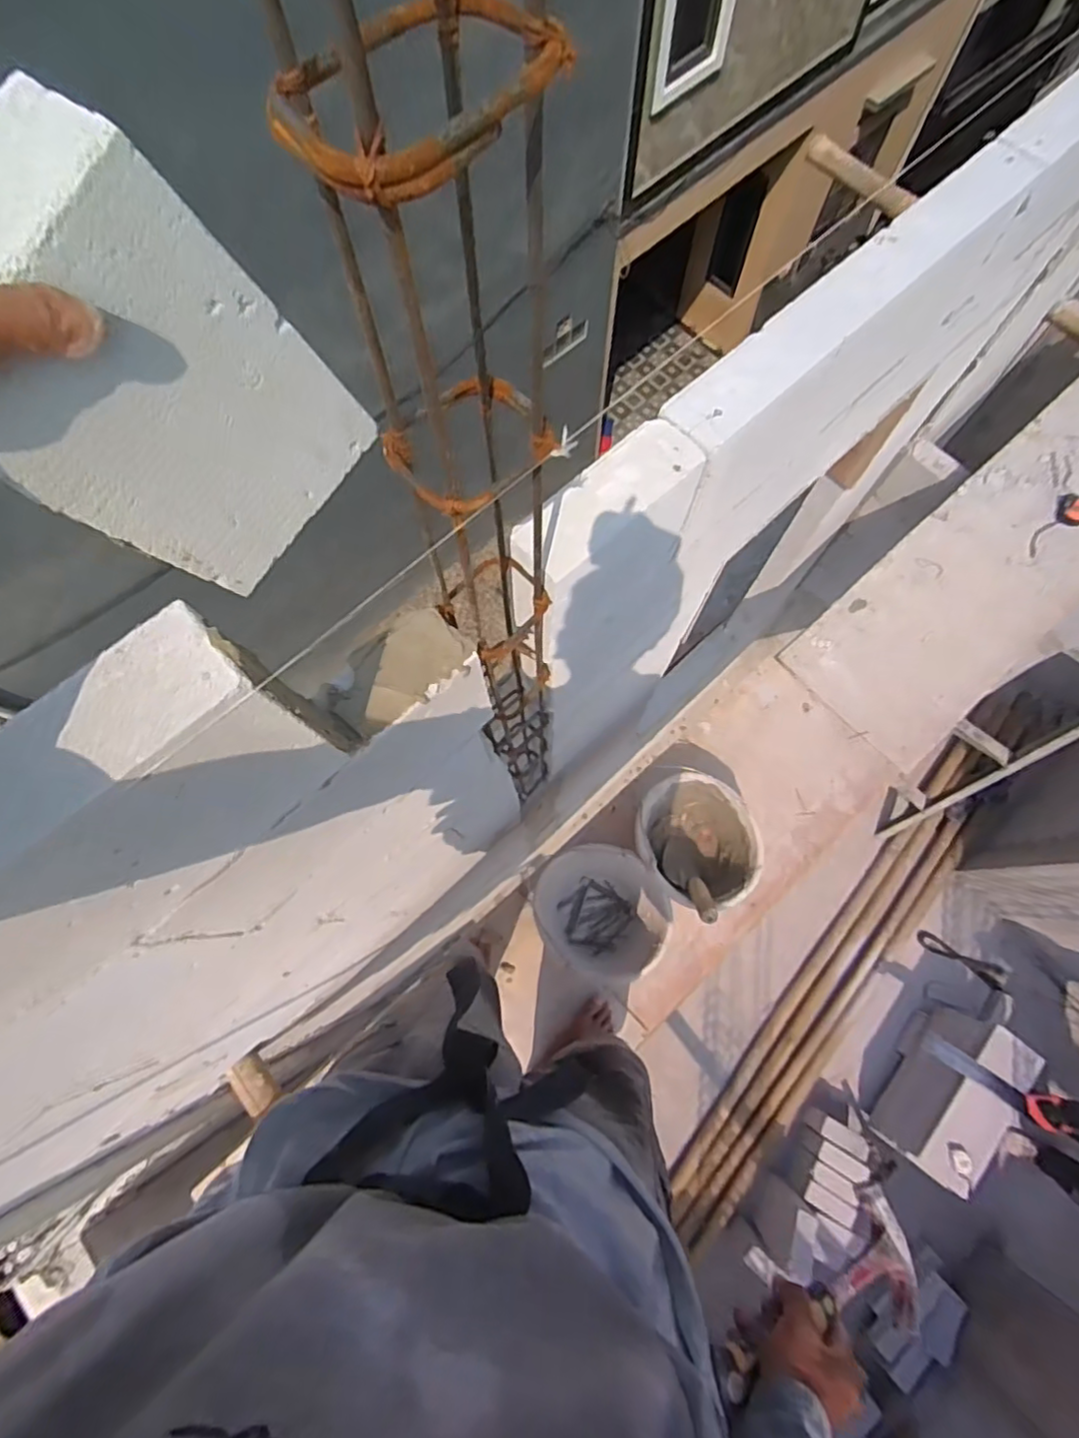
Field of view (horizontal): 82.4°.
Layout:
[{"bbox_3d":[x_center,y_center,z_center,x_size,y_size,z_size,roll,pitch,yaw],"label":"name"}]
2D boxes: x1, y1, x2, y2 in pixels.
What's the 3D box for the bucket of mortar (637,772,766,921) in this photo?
[{"bbox_3d":[0.296,0.244,1.221,0.218,0.177,0.252,-16,74,-5],"label":"bucket of mortar"}]

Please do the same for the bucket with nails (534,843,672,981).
[{"bbox_3d":[0.121,0.368,1.194,0.233,0.156,0.267,-42,77,-11],"label":"bucket with nails"}]

